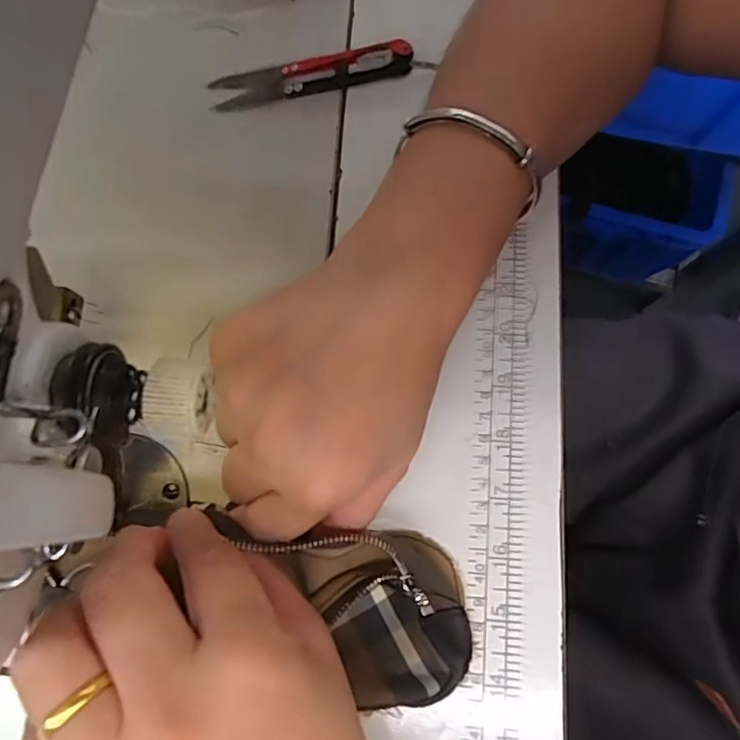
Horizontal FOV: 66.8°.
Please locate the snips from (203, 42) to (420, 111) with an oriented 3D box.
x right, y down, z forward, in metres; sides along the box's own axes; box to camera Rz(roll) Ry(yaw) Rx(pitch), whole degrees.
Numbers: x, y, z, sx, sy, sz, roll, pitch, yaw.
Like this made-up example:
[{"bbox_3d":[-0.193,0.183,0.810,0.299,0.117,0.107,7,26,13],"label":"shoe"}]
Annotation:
[{"bbox_3d":[-0.030,-0.153,0.292,0.103,0.016,0.020,-10,78,-2],"label":"snips"}]

